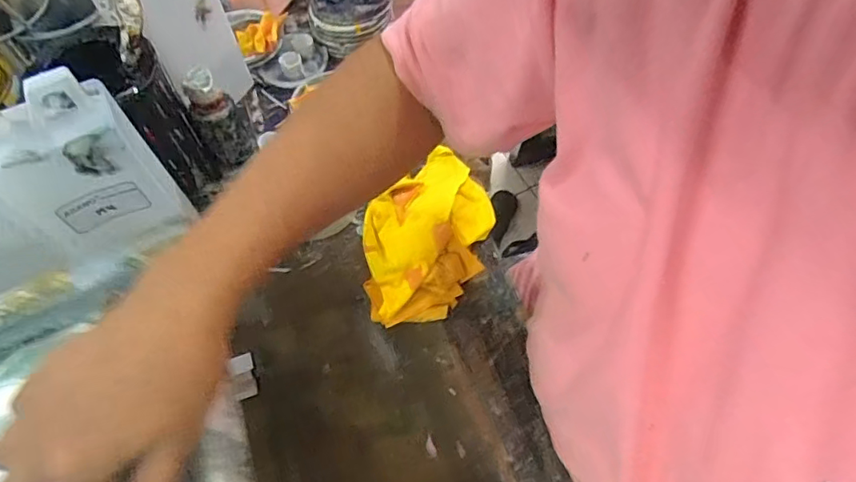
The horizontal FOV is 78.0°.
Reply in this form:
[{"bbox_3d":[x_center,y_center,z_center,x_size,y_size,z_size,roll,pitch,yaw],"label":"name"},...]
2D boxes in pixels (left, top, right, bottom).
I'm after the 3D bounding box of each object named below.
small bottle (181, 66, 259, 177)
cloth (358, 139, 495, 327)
[{"bbox_3d":[-0.216,-0.129,0.545,0.048,0.116,0.056,-27,62,-13],"label":"small bottle"},{"bbox_3d":[-0.003,-0.009,0.523,0.123,0.043,0.191,11,59,11],"label":"cloth"}]

